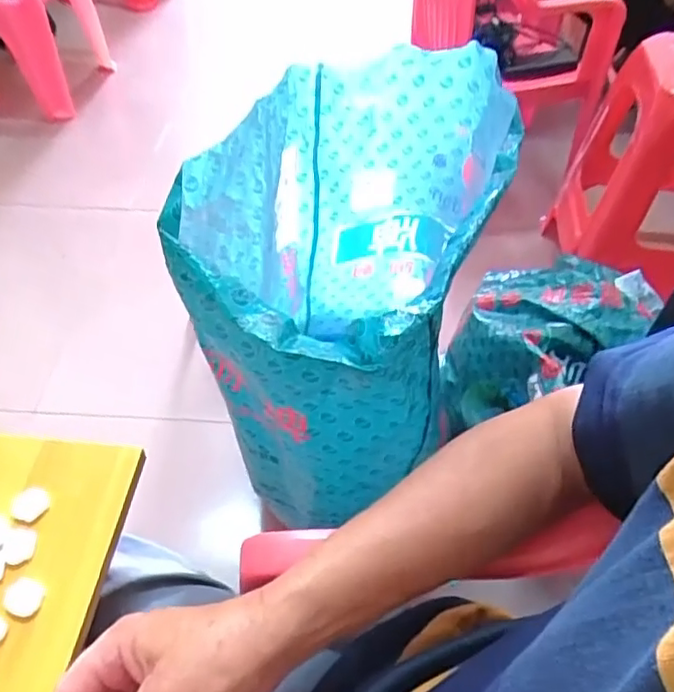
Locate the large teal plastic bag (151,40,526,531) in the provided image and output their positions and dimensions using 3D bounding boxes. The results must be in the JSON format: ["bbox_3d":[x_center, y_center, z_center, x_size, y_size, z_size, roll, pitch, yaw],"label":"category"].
[{"bbox_3d":[0.020,-0.051,0.629,0.227,0.380,0.380,17,51,13],"label":"large teal plastic bag"}]

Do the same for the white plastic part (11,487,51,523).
[{"bbox_3d":[-0.214,0.111,0.420,0.023,0.005,0.024,0,49,-1],"label":"white plastic part"}]

